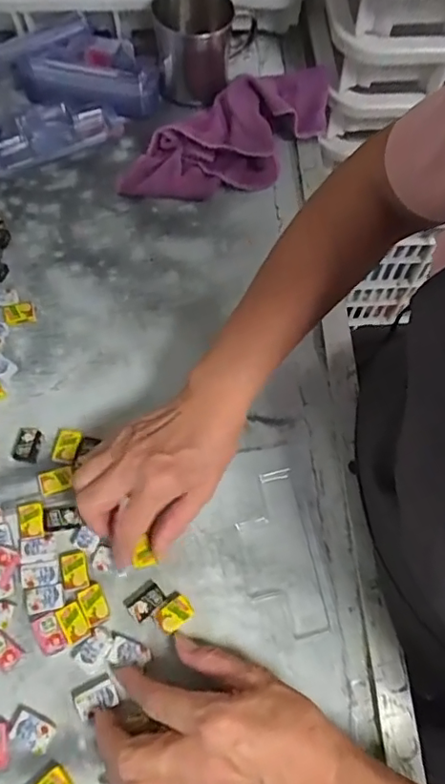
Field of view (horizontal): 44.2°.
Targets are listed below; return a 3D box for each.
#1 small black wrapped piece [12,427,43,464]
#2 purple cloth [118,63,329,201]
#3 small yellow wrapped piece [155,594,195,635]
[{"bbox_3d":[-0.156,0.042,0.435,0.021,0.008,0.026,7,67,1],"label":"small black wrapped piece"},{"bbox_3d":[0.014,-0.262,0.558,0.111,0.042,0.244,40,71,14],"label":"purple cloth"},{"bbox_3d":[-0.034,0.158,0.391,0.025,0.008,0.019,-34,72,-15],"label":"small yellow wrapped piece"}]

